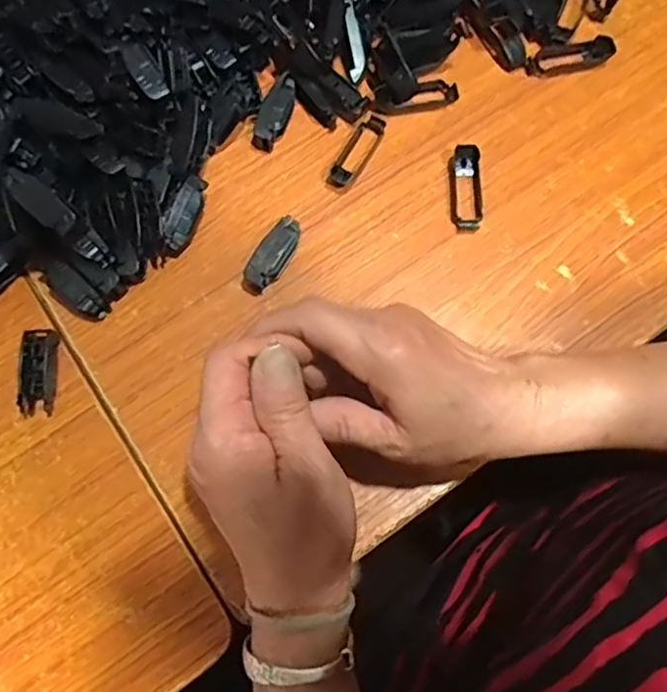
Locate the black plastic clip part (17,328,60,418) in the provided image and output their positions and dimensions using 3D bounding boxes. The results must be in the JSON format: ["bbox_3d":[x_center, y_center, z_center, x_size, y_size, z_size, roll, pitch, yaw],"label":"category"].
[{"bbox_3d":[-0.175,0.015,0.353,0.016,0.014,0.051,-2,75,0],"label":"black plastic clip part"}]

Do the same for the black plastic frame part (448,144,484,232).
[{"bbox_3d":[0.085,-0.102,0.384,0.019,0.012,0.057,0,75,0],"label":"black plastic frame part"}]

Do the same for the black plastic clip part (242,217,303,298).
[{"bbox_3d":[-0.038,-0.056,0.370,0.020,0.015,0.050,26,77,7],"label":"black plastic clip part"}]

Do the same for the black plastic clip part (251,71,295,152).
[{"bbox_3d":[-0.038,-0.157,0.400,0.020,0.016,0.051,16,76,5],"label":"black plastic clip part"}]

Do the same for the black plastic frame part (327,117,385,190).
[{"bbox_3d":[0.016,-0.129,0.395,0.018,0.006,0.057,29,77,8],"label":"black plastic frame part"}]

